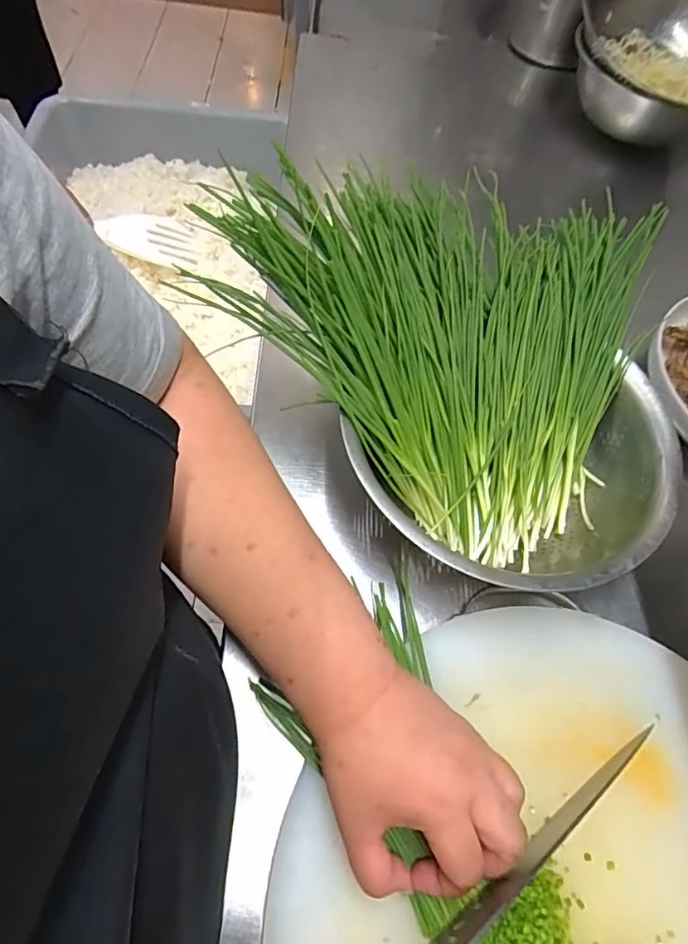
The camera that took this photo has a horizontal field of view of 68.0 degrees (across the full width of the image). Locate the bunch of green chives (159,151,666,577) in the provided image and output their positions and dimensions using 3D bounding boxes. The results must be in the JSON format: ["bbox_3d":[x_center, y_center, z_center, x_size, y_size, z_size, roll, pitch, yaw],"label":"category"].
[{"bbox_3d":[0.100,-0.133,0.415,0.306,0.167,0.290,36,64,14],"label":"bunch of green chives"}]

